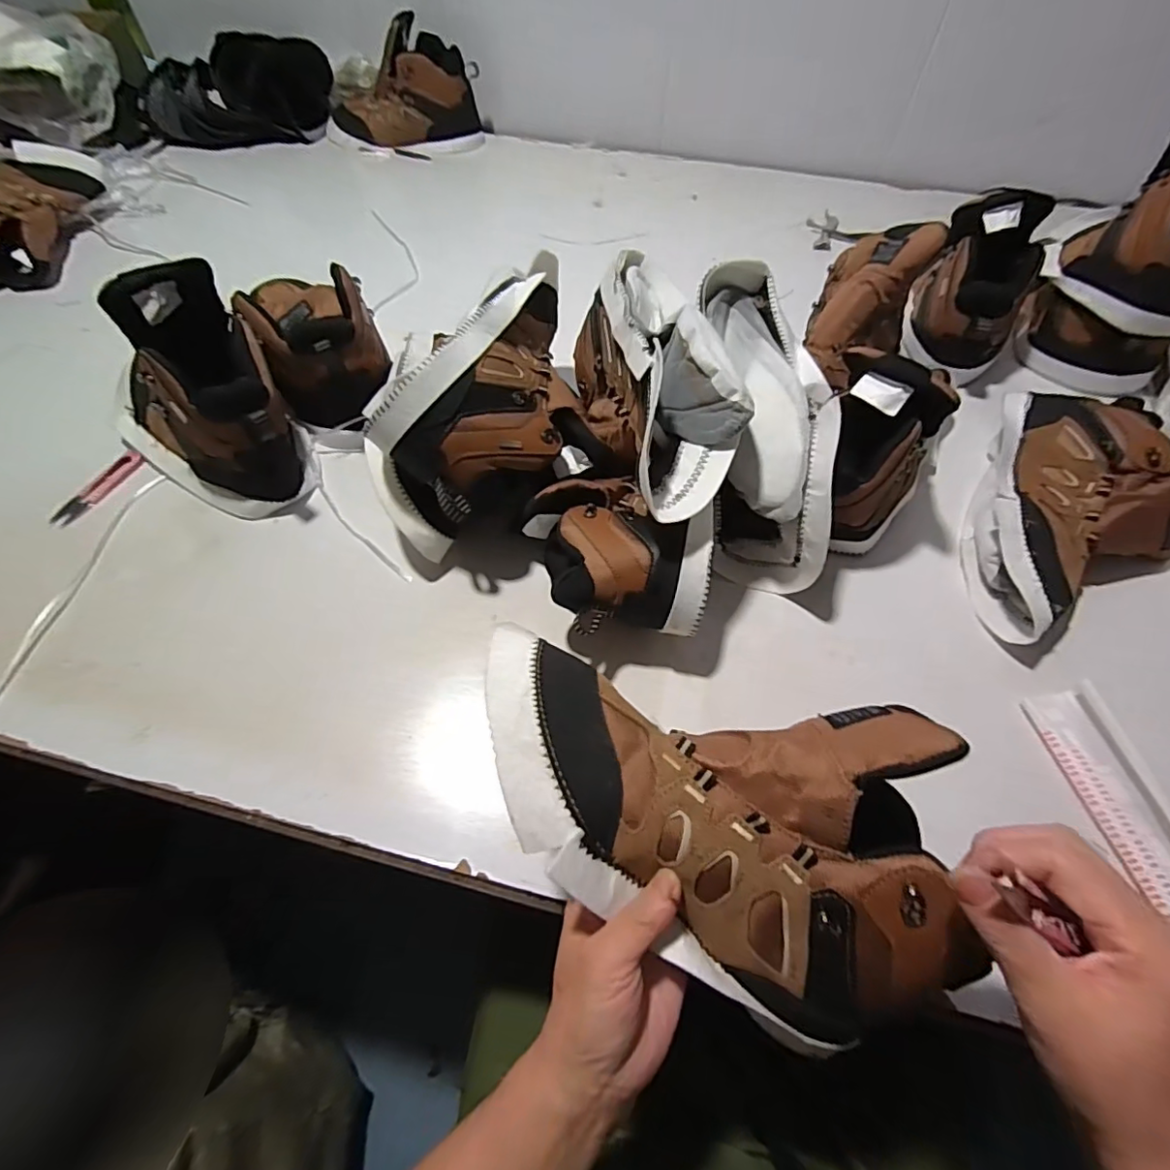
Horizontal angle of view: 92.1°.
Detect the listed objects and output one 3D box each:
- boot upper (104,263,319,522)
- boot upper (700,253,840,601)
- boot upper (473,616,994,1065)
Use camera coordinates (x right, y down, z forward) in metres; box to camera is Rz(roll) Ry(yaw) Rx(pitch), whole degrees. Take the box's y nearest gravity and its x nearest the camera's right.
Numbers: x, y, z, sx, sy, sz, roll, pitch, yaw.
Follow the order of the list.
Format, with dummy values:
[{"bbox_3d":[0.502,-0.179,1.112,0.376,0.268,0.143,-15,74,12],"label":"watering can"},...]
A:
[{"bbox_3d":[-0.377,-0.185,0.535,0.143,0.173,0.234,-38,66,-23],"label":"boot upper"},{"bbox_3d":[0.157,-0.146,0.490,0.093,0.121,0.291,-4,85,-3],"label":"boot upper"},{"bbox_3d":[0.056,0.118,0.293,0.230,0.103,0.151,10,89,20],"label":"boot upper"}]

